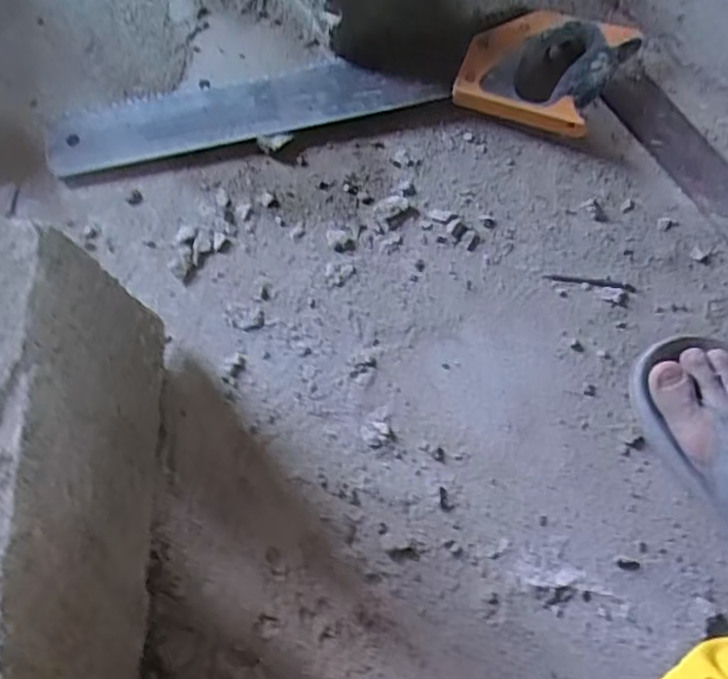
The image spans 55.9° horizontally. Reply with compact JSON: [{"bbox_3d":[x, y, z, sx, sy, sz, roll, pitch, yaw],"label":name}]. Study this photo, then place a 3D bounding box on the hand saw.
[{"bbox_3d":[-0.012,-0.215,0.627,0.544,0.033,0.120,-10,75,-3],"label":"hand saw"}]

